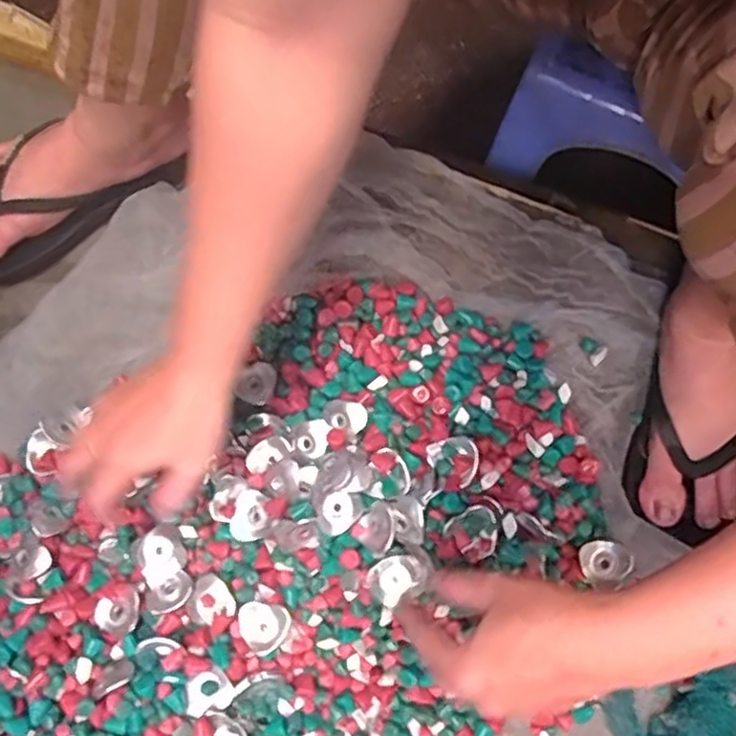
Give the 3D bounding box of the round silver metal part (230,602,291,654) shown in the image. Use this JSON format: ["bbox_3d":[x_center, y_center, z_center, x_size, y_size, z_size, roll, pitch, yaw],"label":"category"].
[{"bbox_3d":[-0.076,0.184,0.511,0.036,0.017,0.034,0,77,2],"label":"round silver metal part"}]

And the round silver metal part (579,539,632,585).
[{"bbox_3d":[0.167,0.138,0.503,0.034,0.013,0.030,13,78,5],"label":"round silver metal part"}]

